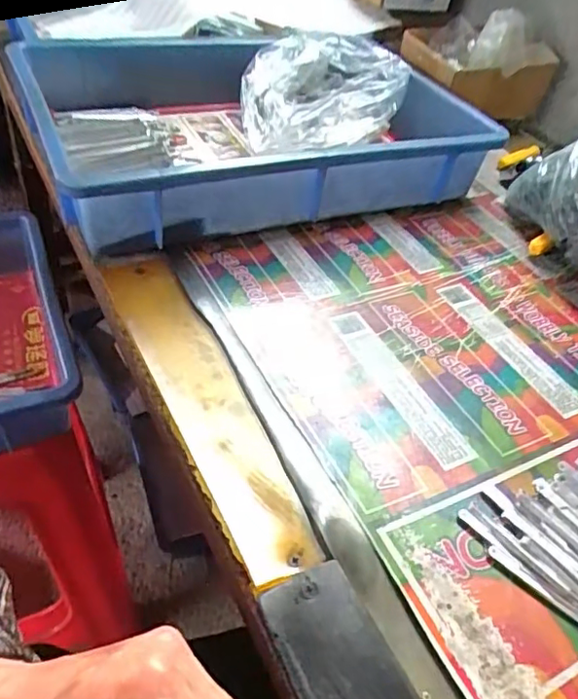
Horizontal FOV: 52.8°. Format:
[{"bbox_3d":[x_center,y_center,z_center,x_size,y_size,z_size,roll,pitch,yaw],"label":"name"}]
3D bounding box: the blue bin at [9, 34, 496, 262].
[{"bbox_3d":[-0.052,-0.243,0.611,0.392,0.087,0.337,-15,49,-21],"label":"blue bin"}]

